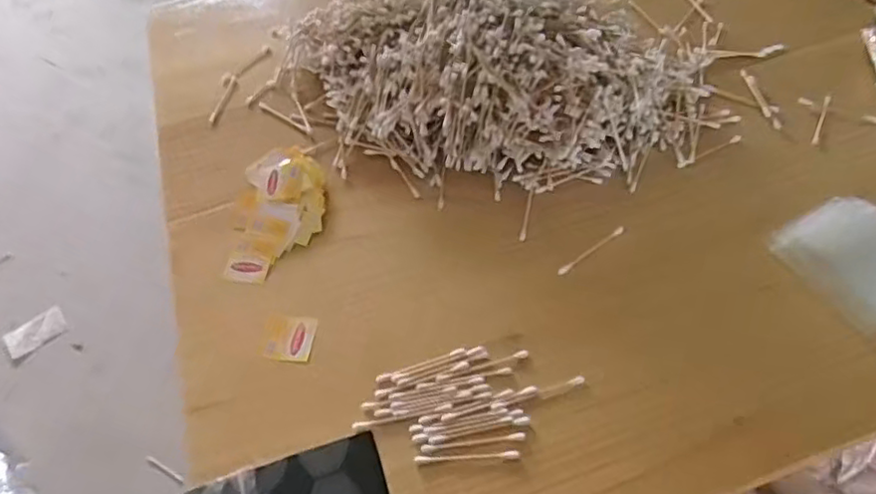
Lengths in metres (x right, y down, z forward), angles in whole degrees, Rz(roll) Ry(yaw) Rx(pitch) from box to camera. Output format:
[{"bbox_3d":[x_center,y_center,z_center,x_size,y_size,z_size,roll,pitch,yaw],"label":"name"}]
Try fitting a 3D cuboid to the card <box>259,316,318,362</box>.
[{"bbox_3d":[-0.121,0.073,0.527,0.041,0.004,0.040,4,54,8],"label":"card"}]

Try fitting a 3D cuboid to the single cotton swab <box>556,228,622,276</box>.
[{"bbox_3d":[0.130,0.003,0.551,0.072,0.005,0.007,-31,57,-18],"label":"single cotton swab"}]

